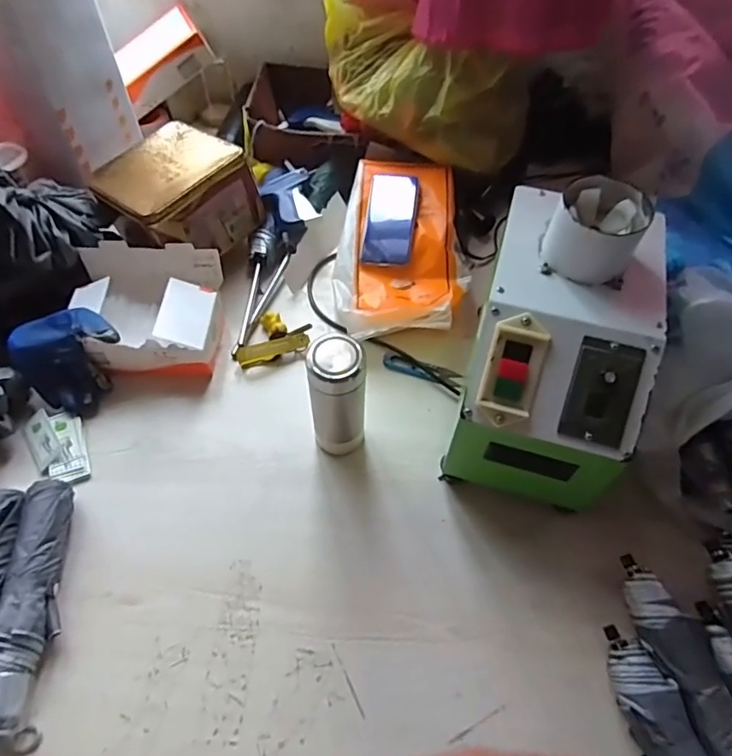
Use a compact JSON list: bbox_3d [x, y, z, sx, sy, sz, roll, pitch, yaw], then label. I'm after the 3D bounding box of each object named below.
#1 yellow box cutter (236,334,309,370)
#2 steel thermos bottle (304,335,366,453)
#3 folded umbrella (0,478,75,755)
[{"bbox_3d":[-0.136,-0.042,0.780,0.105,0.025,0.022,-17,59,-11],"label":"yellow box cutter"},{"bbox_3d":[-0.032,0.024,0.632,0.063,0.197,0.060,0,57,-1],"label":"steel thermos bottle"},{"bbox_3d":[-0.370,0.247,0.584,0.059,0.051,0.267,-3,57,-3],"label":"folded umbrella"}]

